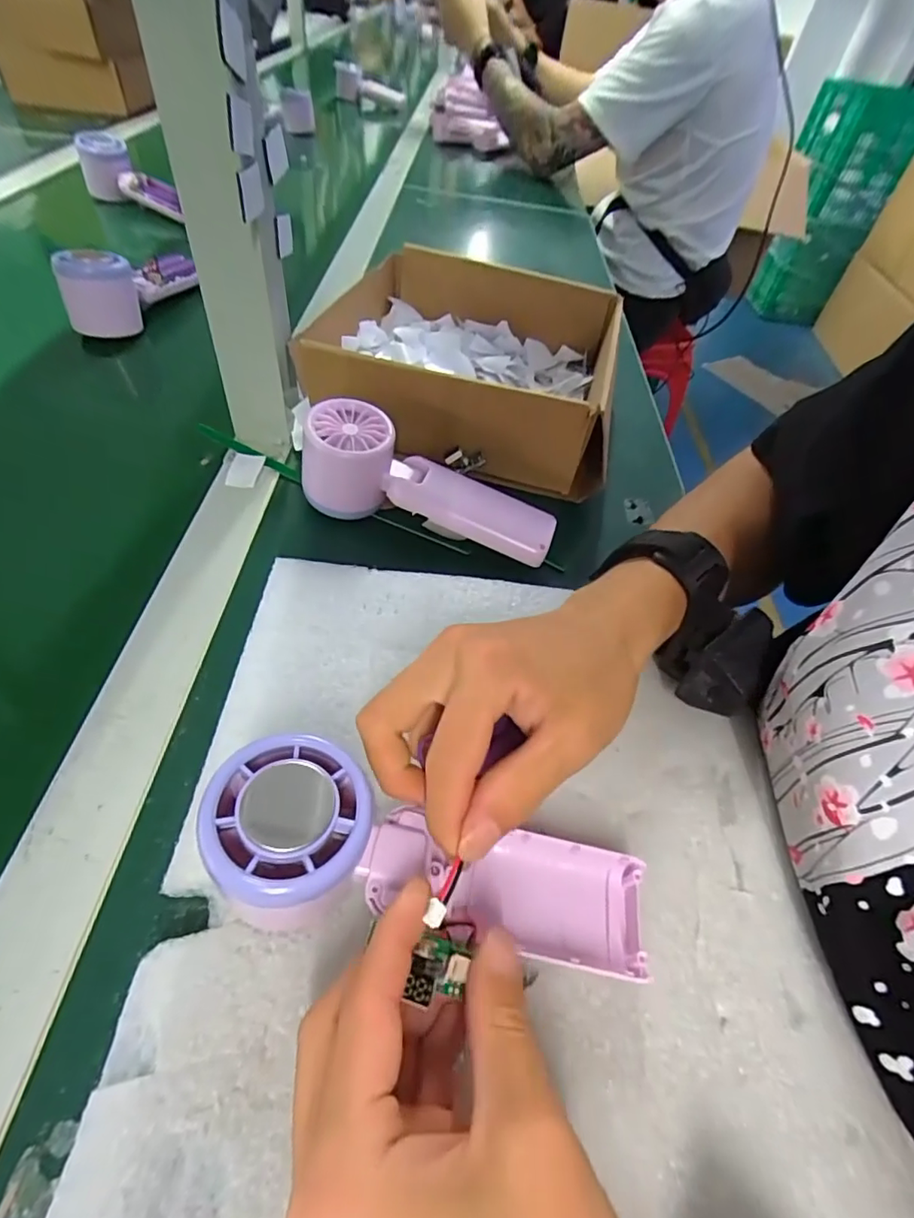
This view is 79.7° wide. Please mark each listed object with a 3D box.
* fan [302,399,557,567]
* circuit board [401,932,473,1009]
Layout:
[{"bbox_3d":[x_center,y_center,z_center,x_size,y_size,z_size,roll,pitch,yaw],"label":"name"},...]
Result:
[{"bbox_3d":[-0.017,-0.074,0.351,0.159,0.049,0.051,21,52,-5],"label":"fan"},{"bbox_3d":[-0.006,0.117,0.176,0.018,0.005,0.019,8,52,8],"label":"circuit board"}]

